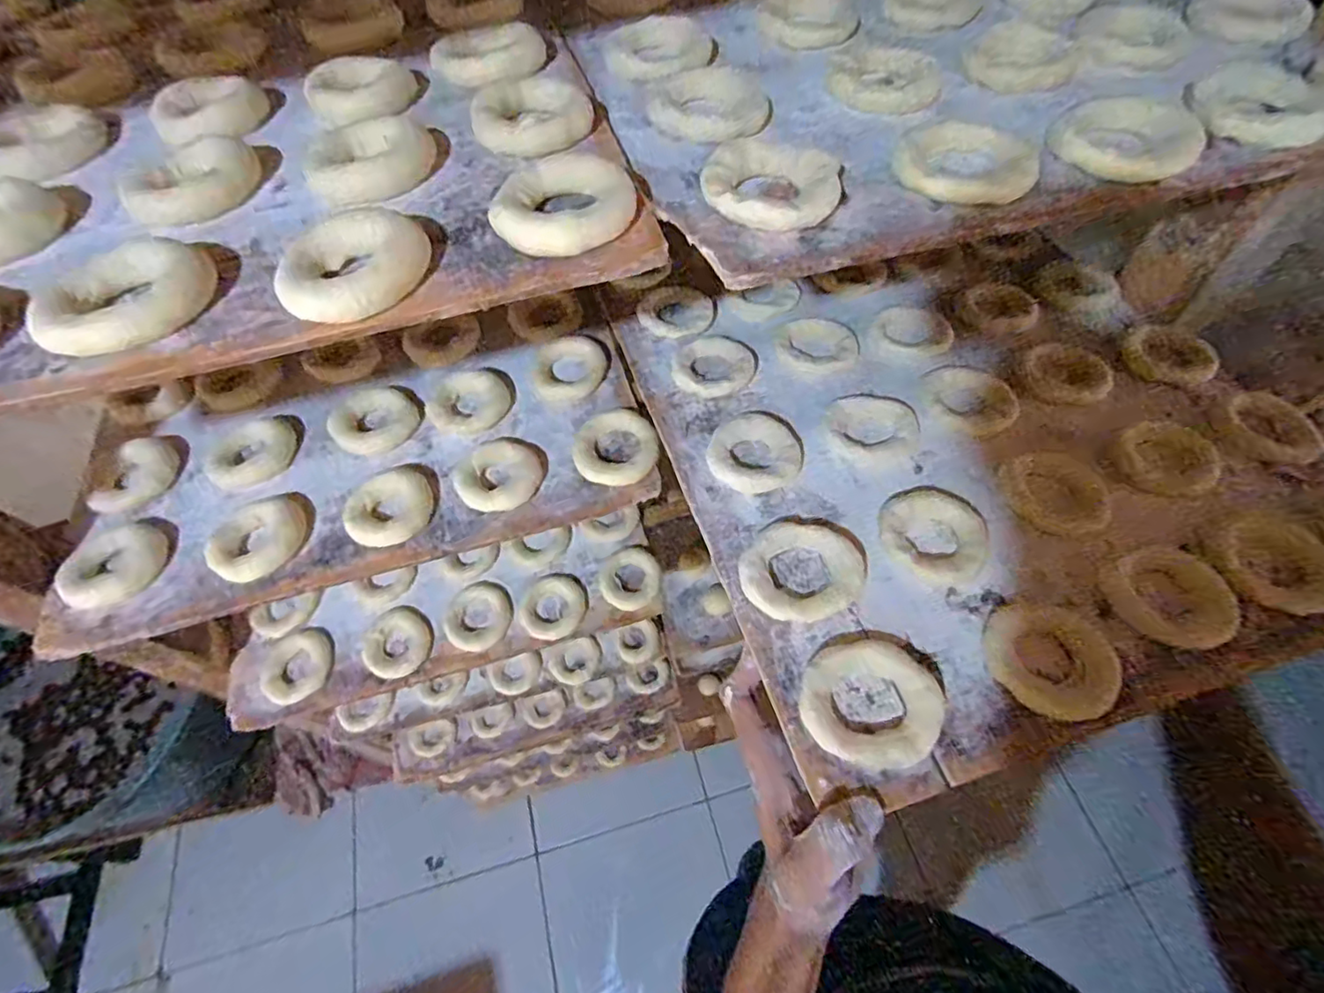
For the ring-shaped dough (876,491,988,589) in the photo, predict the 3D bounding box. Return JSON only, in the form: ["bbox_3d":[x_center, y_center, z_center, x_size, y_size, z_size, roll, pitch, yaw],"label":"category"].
[{"bbox_3d":[0.166,0.020,0.363,0.067,0.010,0.061,-2,53,3],"label":"ring-shaped dough"}]

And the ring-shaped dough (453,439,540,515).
[{"bbox_3d":[-0.119,-0.016,0.437,0.058,0.011,0.058,-2,53,3],"label":"ring-shaped dough"}]

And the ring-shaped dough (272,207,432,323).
[{"bbox_3d":[-0.130,-0.097,0.254,0.051,0.019,0.055,-2,53,3],"label":"ring-shaped dough"}]

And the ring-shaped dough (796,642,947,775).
[{"bbox_3d":[0.107,0.102,0.303,0.071,0.017,0.062,-30,56,-17],"label":"ring-shaped dough"}]

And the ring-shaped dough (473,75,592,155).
[{"bbox_3d":[-0.068,-0.202,0.317,0.060,0.014,0.065,-14,48,-7],"label":"ring-shaped dough"}]

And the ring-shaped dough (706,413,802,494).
[{"bbox_3d":[0.063,-0.030,0.400,0.054,0.014,0.060,34,62,26],"label":"ring-shaped dough"}]

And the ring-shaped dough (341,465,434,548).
[{"bbox_3d":[-0.191,0.007,0.423,0.058,0.012,0.055,-2,53,3],"label":"ring-shaped dough"}]

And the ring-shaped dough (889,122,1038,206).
[{"bbox_3d":[0.147,-0.160,0.294,0.064,0.012,0.055,17,68,14],"label":"ring-shaped dough"}]

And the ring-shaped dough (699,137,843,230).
[{"bbox_3d":[0.050,-0.146,0.281,0.063,0.014,0.052,23,54,23],"label":"ring-shaped dough"}]

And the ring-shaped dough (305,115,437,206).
[{"bbox_3d":[-0.144,-0.167,0.300,0.060,0.018,0.046,-16,49,-10],"label":"ring-shaped dough"}]

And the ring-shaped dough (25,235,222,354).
[{"bbox_3d":[-0.220,-0.083,0.248,0.063,0.016,0.050,-29,52,-20],"label":"ring-shaped dough"}]

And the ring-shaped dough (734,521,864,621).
[{"bbox_3d":[0.080,0.044,0.350,0.066,0.013,0.062,-2,53,3],"label":"ring-shaped dough"}]

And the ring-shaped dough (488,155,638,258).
[{"bbox_3d":[-0.043,-0.130,0.267,0.059,0.016,0.053,0,48,5],"label":"ring-shaped dough"}]

